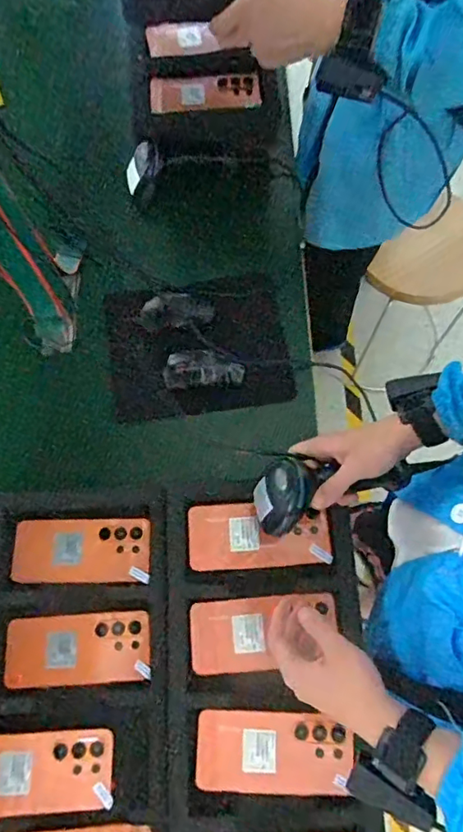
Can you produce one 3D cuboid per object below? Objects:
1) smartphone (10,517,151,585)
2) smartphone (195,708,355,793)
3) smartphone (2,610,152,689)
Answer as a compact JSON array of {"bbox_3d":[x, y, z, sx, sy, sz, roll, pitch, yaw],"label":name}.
[{"bbox_3d":[-0.192,0.172,0.688,0.175,0.008,0.081,0,71,2],"label":"smartphone"},{"bbox_3d":[0.047,0.368,0.589,0.166,0.012,0.076,1,71,3],"label":"smartphone"},{"bbox_3d":[-0.186,0.282,0.648,0.171,0.012,0.080,-4,71,1],"label":"smartphone"}]

